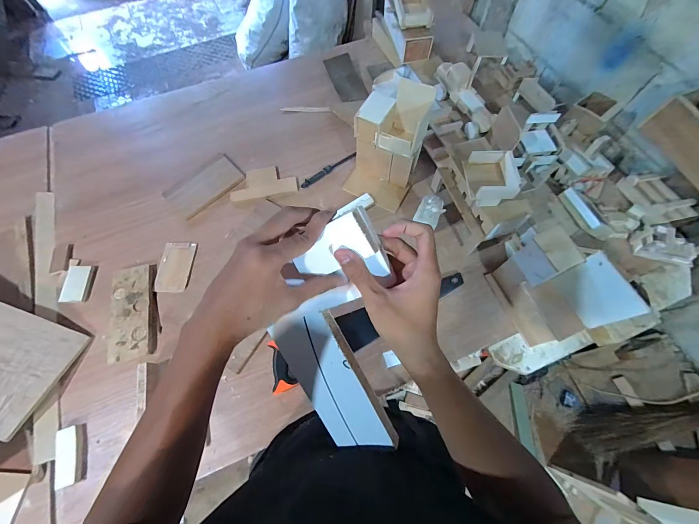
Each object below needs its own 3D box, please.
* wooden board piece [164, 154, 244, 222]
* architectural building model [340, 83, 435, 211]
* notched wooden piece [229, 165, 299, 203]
[{"bbox_3d":[-0.436,-0.230,0.920,0.114,0.024,0.218,41,72,17],"label":"wooden board piece"},{"bbox_3d":[0.097,-0.308,0.805,0.179,0.251,0.189,16,66,7],"label":"architectural building model"},{"bbox_3d":[-0.264,-0.247,0.926,0.202,0.012,0.109,-11,66,-5],"label":"notched wooden piece"}]

